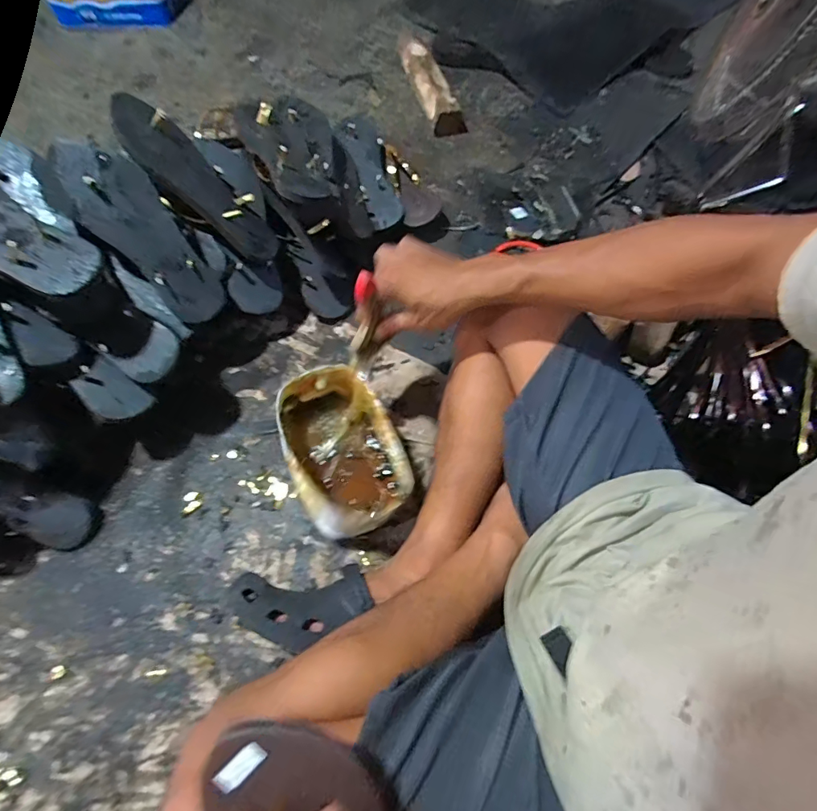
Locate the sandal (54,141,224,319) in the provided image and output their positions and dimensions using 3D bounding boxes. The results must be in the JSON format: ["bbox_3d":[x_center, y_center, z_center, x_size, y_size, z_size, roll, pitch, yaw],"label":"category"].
[{"bbox_3d":[-0.315,-0.204,0.547,0.077,0.030,0.226,-46,115,-20],"label":"sandal"}]

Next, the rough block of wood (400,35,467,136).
[{"bbox_3d":[0.038,-0.663,0.930,0.067,0.048,0.297,-17,69,-12],"label":"rough block of wood"}]

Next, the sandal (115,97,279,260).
[{"bbox_3d":[-0.261,-0.286,0.585,0.234,0.027,0.092,38,45,-30],"label":"sandal"}]

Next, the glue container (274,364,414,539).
[{"bbox_3d":[-0.079,0.065,0.588,0.125,0.113,0.196,-18,69,-12],"label":"glue container"}]

